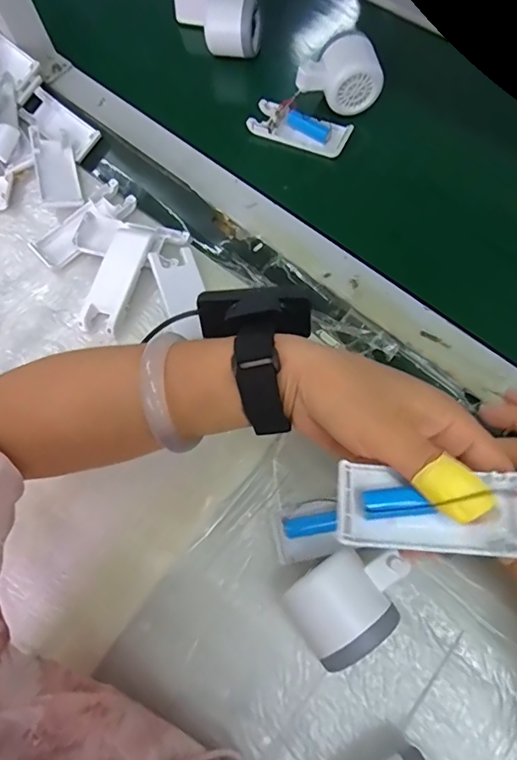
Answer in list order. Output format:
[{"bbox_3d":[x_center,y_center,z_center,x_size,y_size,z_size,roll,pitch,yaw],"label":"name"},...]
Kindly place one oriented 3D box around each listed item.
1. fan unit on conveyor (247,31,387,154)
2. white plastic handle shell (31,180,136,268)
[{"bbox_3d":[0.064,-0.303,0.498,0.110,0.056,0.117,22,72,10],"label":"fan unit on conveyor"},{"bbox_3d":[-0.167,-0.149,0.459,0.103,0.015,0.042,-41,73,-12],"label":"white plastic handle shell"}]

